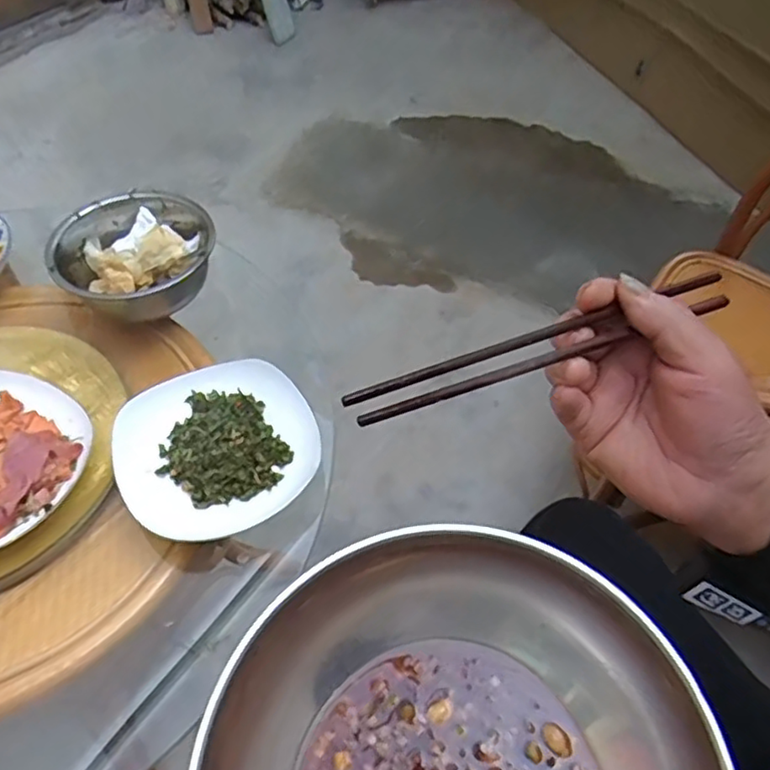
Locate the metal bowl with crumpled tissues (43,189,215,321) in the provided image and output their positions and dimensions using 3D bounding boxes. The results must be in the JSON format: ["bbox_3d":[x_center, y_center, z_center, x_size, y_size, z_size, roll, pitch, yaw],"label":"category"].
[{"bbox_3d":[-0.295,-0.157,0.776,0.179,0.067,0.156,-4,53,-4],"label":"metal bowl with crumpled tissues"}]

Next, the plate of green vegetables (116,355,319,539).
[{"bbox_3d":[-0.164,0.058,0.631,0.186,0.038,0.174,-20,56,-15],"label":"plate of green vegetables"}]

